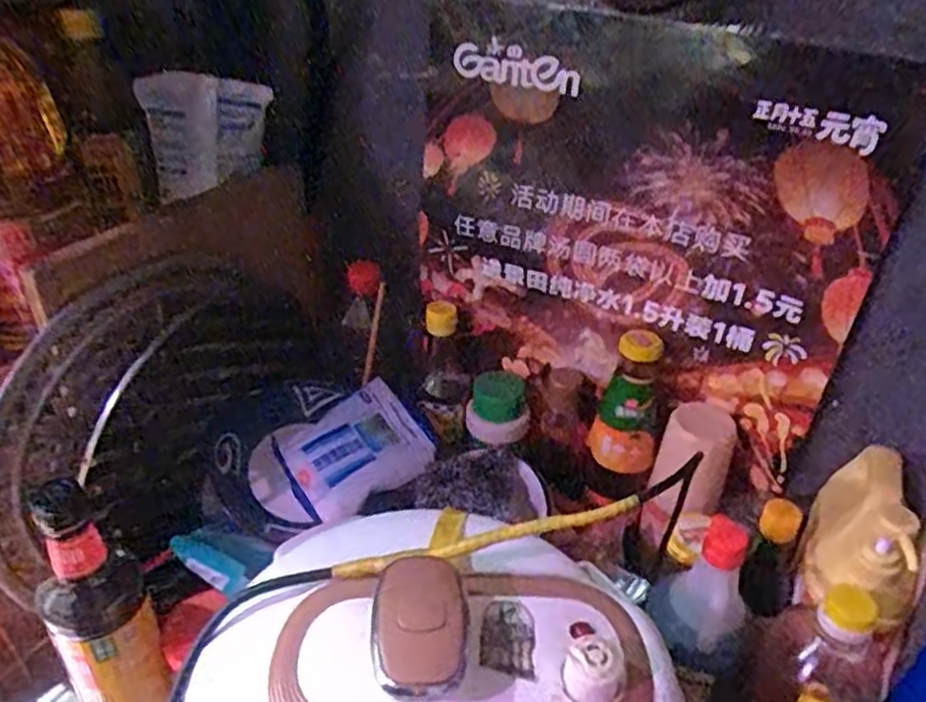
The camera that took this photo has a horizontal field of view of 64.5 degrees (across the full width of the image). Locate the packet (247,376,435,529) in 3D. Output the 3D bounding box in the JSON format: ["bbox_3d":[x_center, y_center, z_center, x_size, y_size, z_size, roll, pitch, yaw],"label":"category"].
[{"bbox_3d":[-0.120,0.107,0.723,0.170,0.043,0.116,-26,60,-19],"label":"packet"}]

